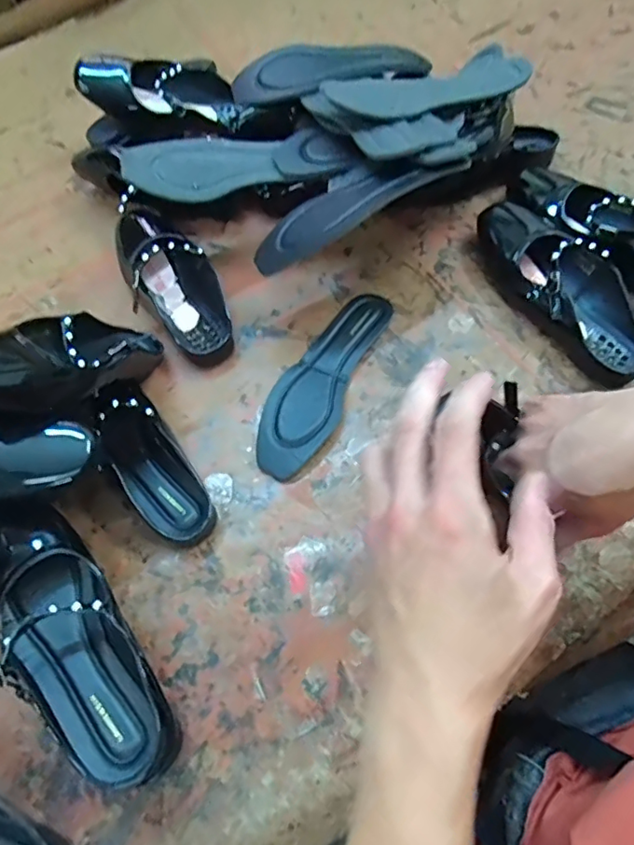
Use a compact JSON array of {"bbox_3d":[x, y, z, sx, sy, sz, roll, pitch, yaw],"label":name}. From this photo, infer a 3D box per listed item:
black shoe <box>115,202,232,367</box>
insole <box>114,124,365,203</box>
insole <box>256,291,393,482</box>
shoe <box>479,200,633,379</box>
[{"bbox_3d":[-0.167,-0.168,0.594,0.083,0.058,0.236,-32,66,-12],"label":"black shoe"},{"bbox_3d":[-0.080,-0.272,0.552,0.225,0.030,0.083,-14,62,-3],"label":"insole"},{"bbox_3d":[0.003,-0.046,0.547,0.073,0.013,0.219,23,67,14],"label":"insole"},{"bbox_3d":[0.241,-0.144,0.539,0.084,0.055,0.234,-29,65,-11],"label":"shoe"}]

